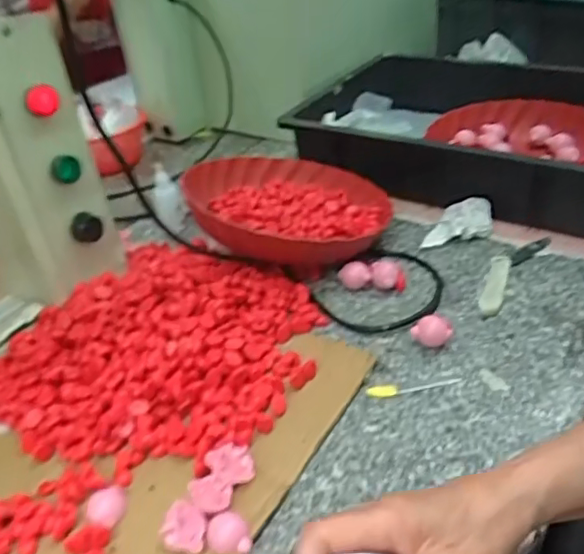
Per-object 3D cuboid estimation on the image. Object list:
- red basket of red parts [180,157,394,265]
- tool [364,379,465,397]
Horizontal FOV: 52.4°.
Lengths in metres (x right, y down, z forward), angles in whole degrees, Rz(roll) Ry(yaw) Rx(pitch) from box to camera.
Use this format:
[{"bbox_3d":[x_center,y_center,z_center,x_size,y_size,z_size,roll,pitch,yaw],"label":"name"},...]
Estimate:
[{"bbox_3d":[-0.001,-0.090,0.693,0.230,0.064,0.228,-2,37,2],"label":"red basket of red parts"},{"bbox_3d":[0.107,0.096,0.520,0.083,0.004,0.012,-7,35,-1],"label":"tool"}]

